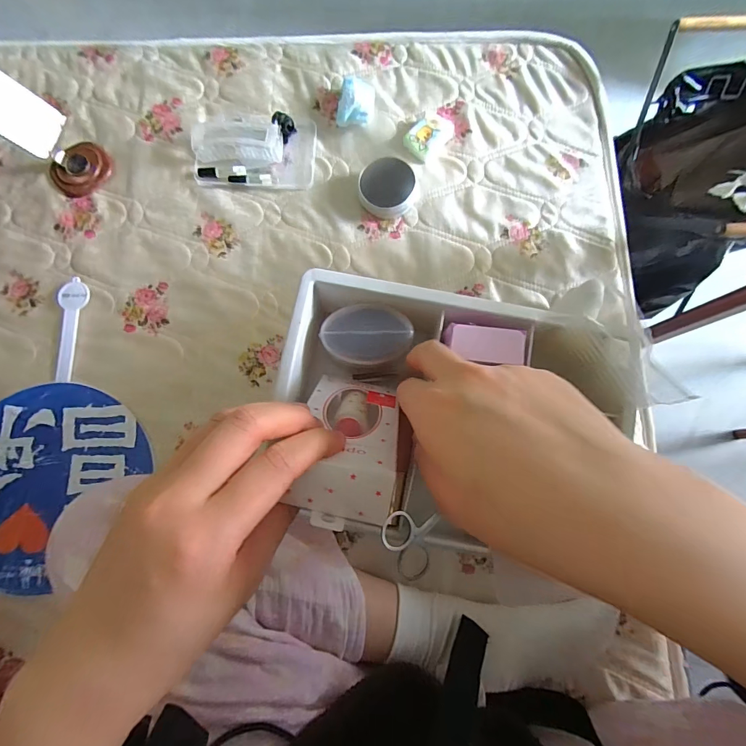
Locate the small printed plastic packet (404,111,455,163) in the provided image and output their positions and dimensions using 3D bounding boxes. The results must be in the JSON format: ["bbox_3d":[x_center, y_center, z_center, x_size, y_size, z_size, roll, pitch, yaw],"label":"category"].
[{"bbox_3d":[0.082,-0.351,0.575,0.049,0.019,0.076,42,82,8],"label":"small printed plastic packet"}]

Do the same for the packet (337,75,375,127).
[{"bbox_3d":[-0.025,-0.403,0.580,0.053,0.027,0.068,4,79,1],"label":"packet"}]

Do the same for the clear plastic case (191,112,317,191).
[{"bbox_3d":[-0.174,-0.331,0.567,0.170,0.035,0.112,1,79,0],"label":"clear plastic case"}]

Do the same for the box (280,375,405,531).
[{"bbox_3d":[-0.013,0.040,0.241,0.056,0.110,0.030,-2,119,0],"label":"box"}]

